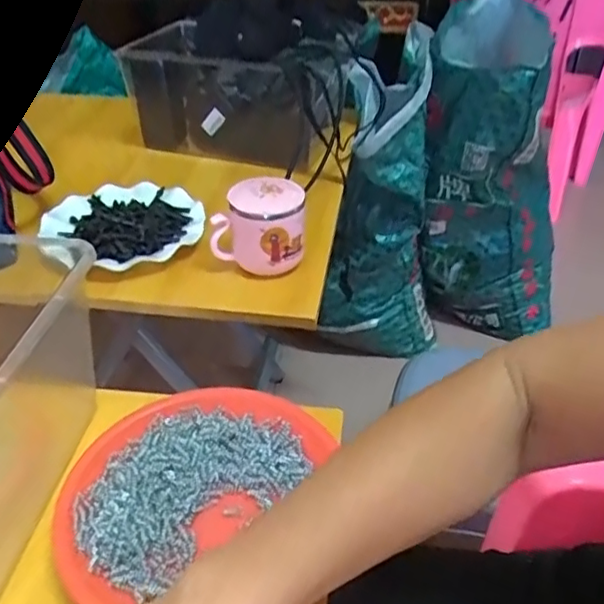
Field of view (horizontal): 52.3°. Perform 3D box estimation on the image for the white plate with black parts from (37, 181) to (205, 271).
[{"bbox_3d":[-0.204,-0.089,0.718,0.182,0.035,0.170,25,44,28],"label":"white plate with black parts"}]

